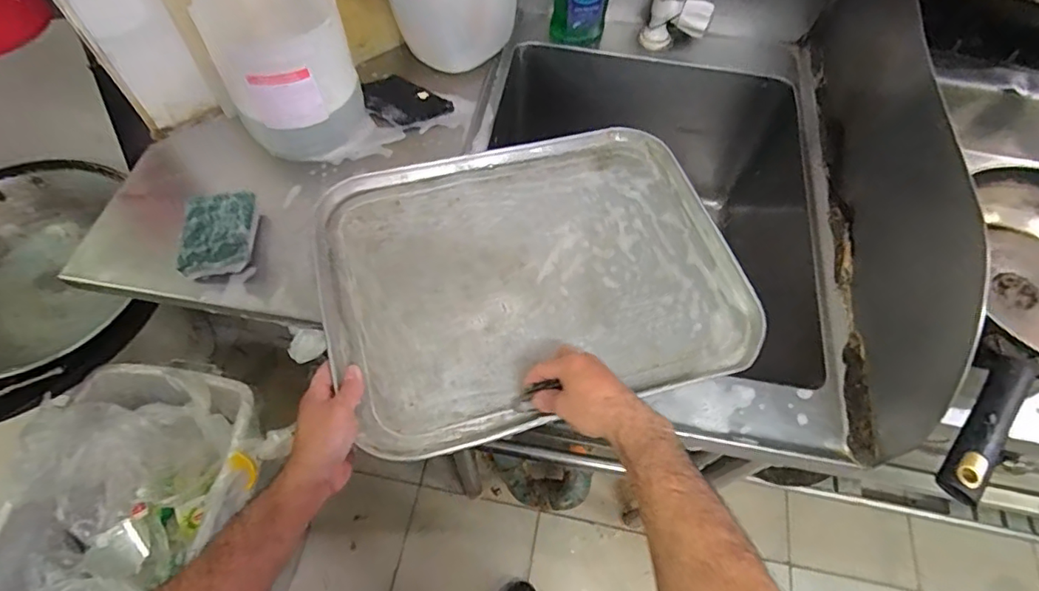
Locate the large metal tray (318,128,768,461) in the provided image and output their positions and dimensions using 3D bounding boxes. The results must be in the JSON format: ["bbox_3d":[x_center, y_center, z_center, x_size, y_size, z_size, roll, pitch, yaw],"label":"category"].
[{"bbox_3d":[0.013,-0.033,0.616,0.449,0.021,0.355,-14,62,-10],"label":"large metal tray"}]

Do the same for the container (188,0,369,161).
[{"bbox_3d":[-0.277,-0.275,0.645,0.141,0.173,0.140,-22,64,-14],"label":"container"}]

